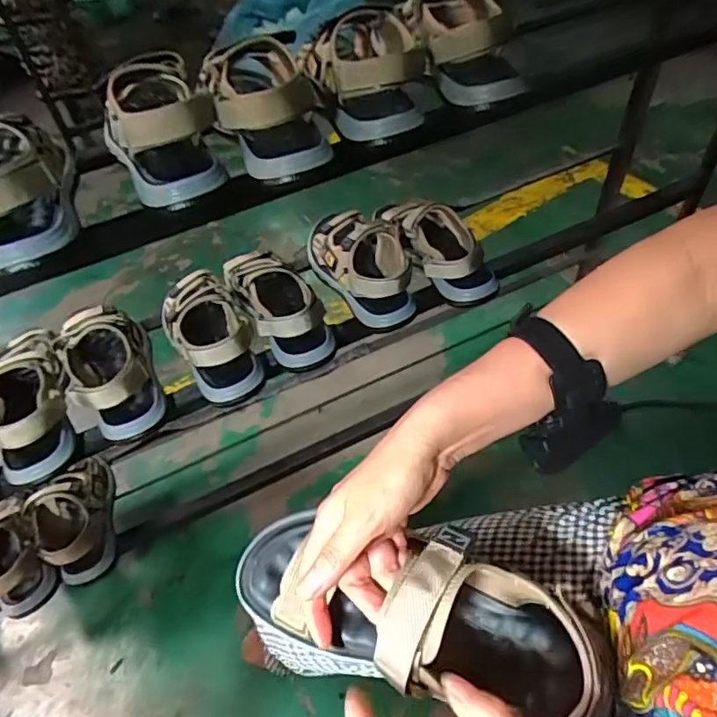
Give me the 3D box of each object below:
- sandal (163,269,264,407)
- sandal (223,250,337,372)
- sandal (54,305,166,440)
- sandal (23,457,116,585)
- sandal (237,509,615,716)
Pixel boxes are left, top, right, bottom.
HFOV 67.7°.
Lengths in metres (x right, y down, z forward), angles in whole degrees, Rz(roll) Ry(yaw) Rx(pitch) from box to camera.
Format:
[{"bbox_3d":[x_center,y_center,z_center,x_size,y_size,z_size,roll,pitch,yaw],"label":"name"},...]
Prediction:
[{"bbox_3d":[-0.214,-0.044,0.767,0.122,0.081,0.231,-22,52,-12],"label":"sandal"},{"bbox_3d":[-0.115,-0.088,0.788,0.107,0.080,0.220,-26,53,-14],"label":"sandal"},{"bbox_3d":[-0.340,0.007,0.730,0.101,0.082,0.207,-23,52,-12],"label":"sandal"},{"bbox_3d":[-0.480,0.275,0.900,0.114,0.078,0.191,-21,52,-10],"label":"sandal"},{"bbox_3d":[0.036,0.171,0.372,0.276,0.097,0.099,11,53,15],"label":"sandal"}]

